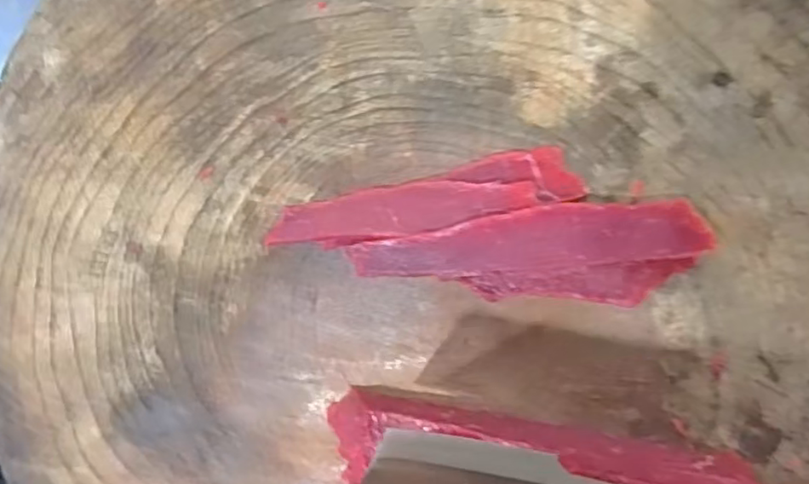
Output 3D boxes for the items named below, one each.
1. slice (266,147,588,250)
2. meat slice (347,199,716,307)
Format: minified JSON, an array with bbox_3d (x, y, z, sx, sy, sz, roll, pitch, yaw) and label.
[{"bbox_3d":[0.006,-0.015,0.247,0.128,0.017,0.024,-13,90,8],"label":"slice"},{"bbox_3d":[0.049,0.006,0.240,0.136,0.019,0.039,-2,92,8],"label":"meat slice"}]

